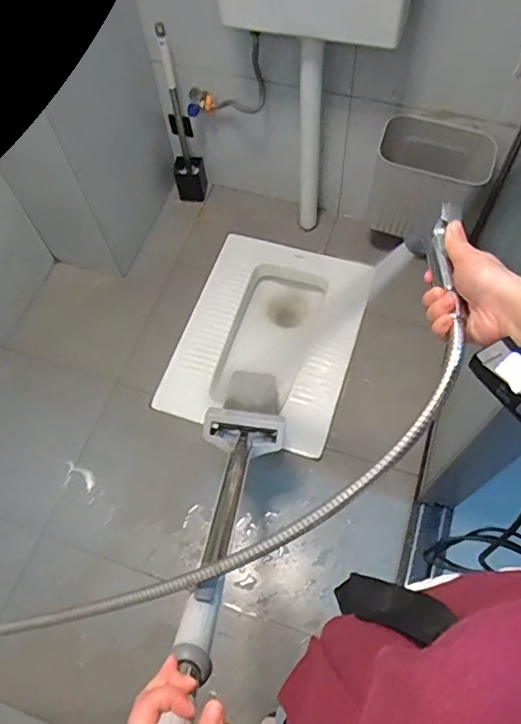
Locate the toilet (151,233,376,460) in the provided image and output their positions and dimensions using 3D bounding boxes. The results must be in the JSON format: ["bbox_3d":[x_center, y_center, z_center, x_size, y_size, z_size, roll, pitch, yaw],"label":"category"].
[{"bbox_3d":[0.030,-0.040,1.551,0.450,0.189,0.587,15,64,11],"label":"toilet"}]

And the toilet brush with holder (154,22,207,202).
[{"bbox_3d":[-0.215,-0.621,1.481,0.091,0.442,0.109,-16,63,-5],"label":"toilet brush with holder"}]

